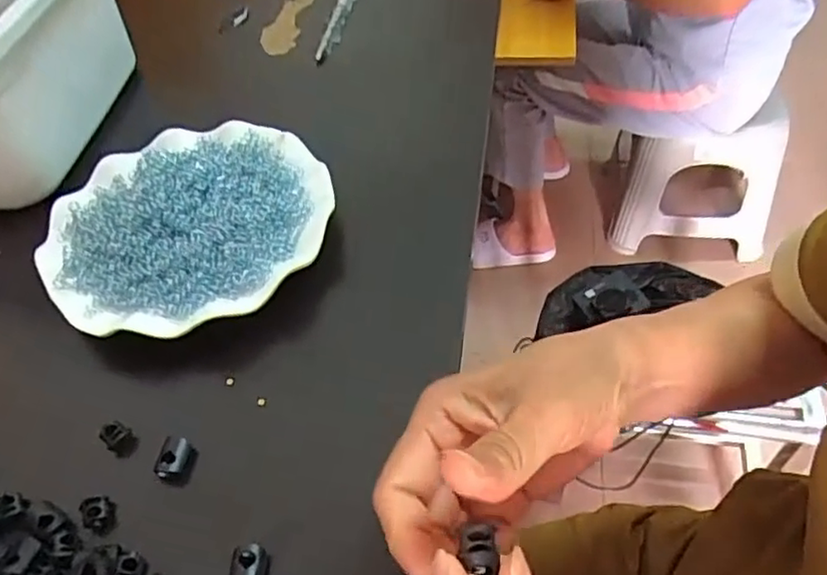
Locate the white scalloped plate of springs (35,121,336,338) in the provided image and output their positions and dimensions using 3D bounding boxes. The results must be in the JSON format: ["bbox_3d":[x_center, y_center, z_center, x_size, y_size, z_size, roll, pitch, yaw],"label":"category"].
[{"bbox_3d":[-0.147,-0.053,0.420,0.178,0.025,0.185,-3,51,4],"label":"white scalloped plate of springs"}]

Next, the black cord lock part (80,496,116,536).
[{"bbox_3d":[-0.154,0.111,0.318,0.014,0.014,0.015,-3,51,4],"label":"black cord lock part"}]

